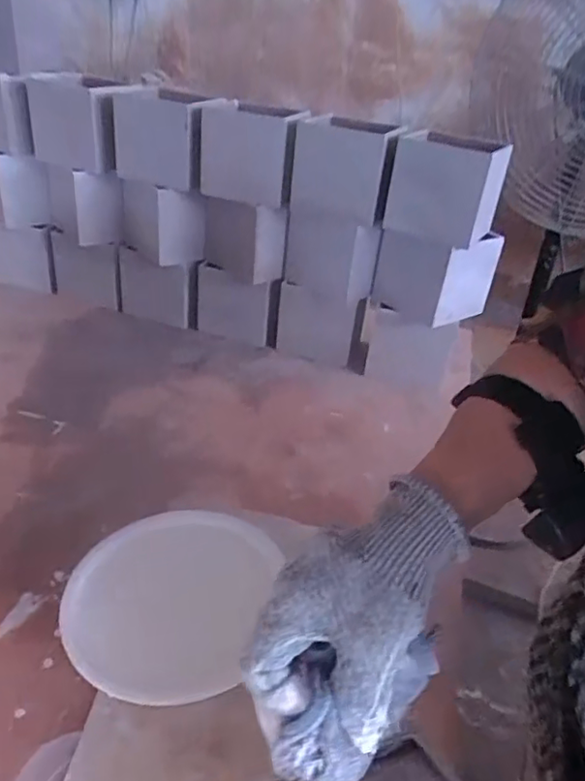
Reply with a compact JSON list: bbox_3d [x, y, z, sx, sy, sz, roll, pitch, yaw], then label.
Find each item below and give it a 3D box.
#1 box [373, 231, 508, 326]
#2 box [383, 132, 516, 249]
[{"bbox_3d":[0.193,-0.161,0.809,0.134,0.107,0.103,-22,42,-34],"label":"box"},{"bbox_3d":[0.192,-0.254,0.742,0.120,0.115,0.109,18,36,18],"label":"box"}]

